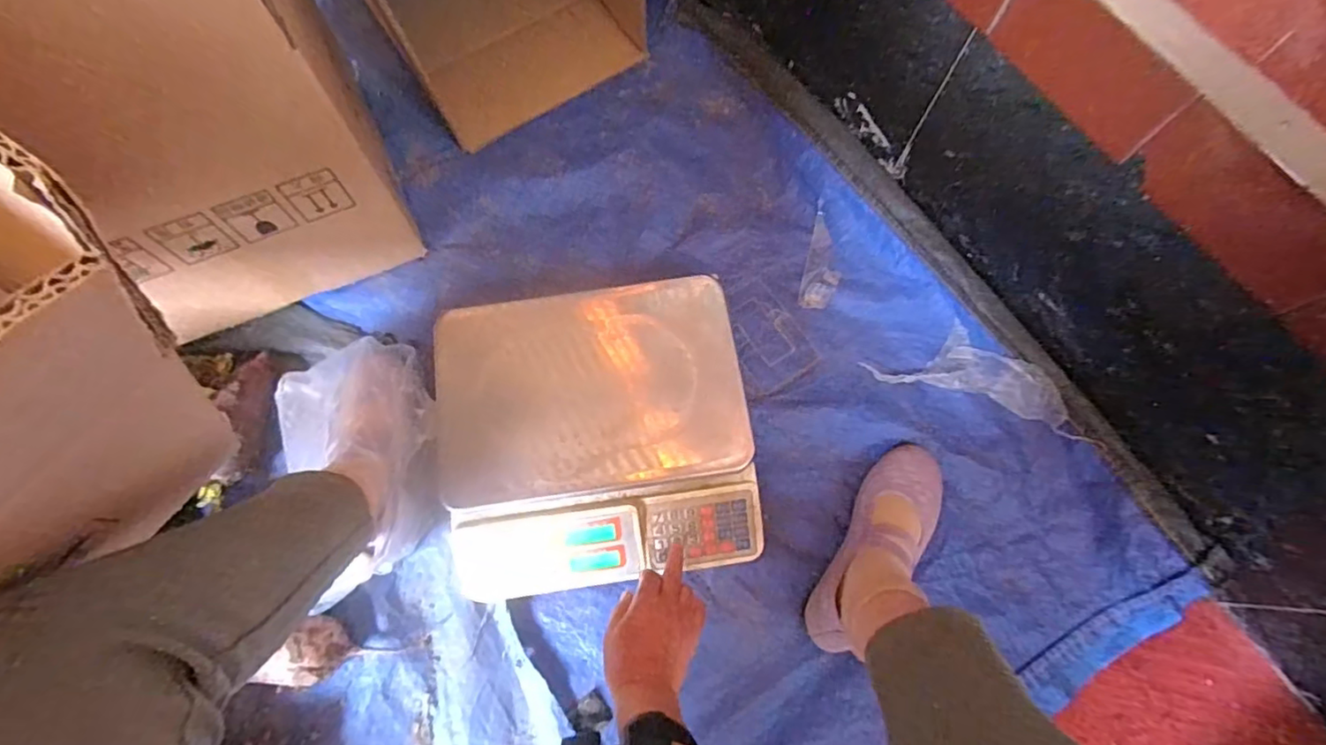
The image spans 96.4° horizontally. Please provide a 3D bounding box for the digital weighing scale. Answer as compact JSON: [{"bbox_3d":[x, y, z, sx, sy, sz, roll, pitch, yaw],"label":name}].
[{"bbox_3d":[-0.072,0.067,0.637,0.319,0.096,0.303,-7,73,-1],"label":"digital weighing scale"}]

